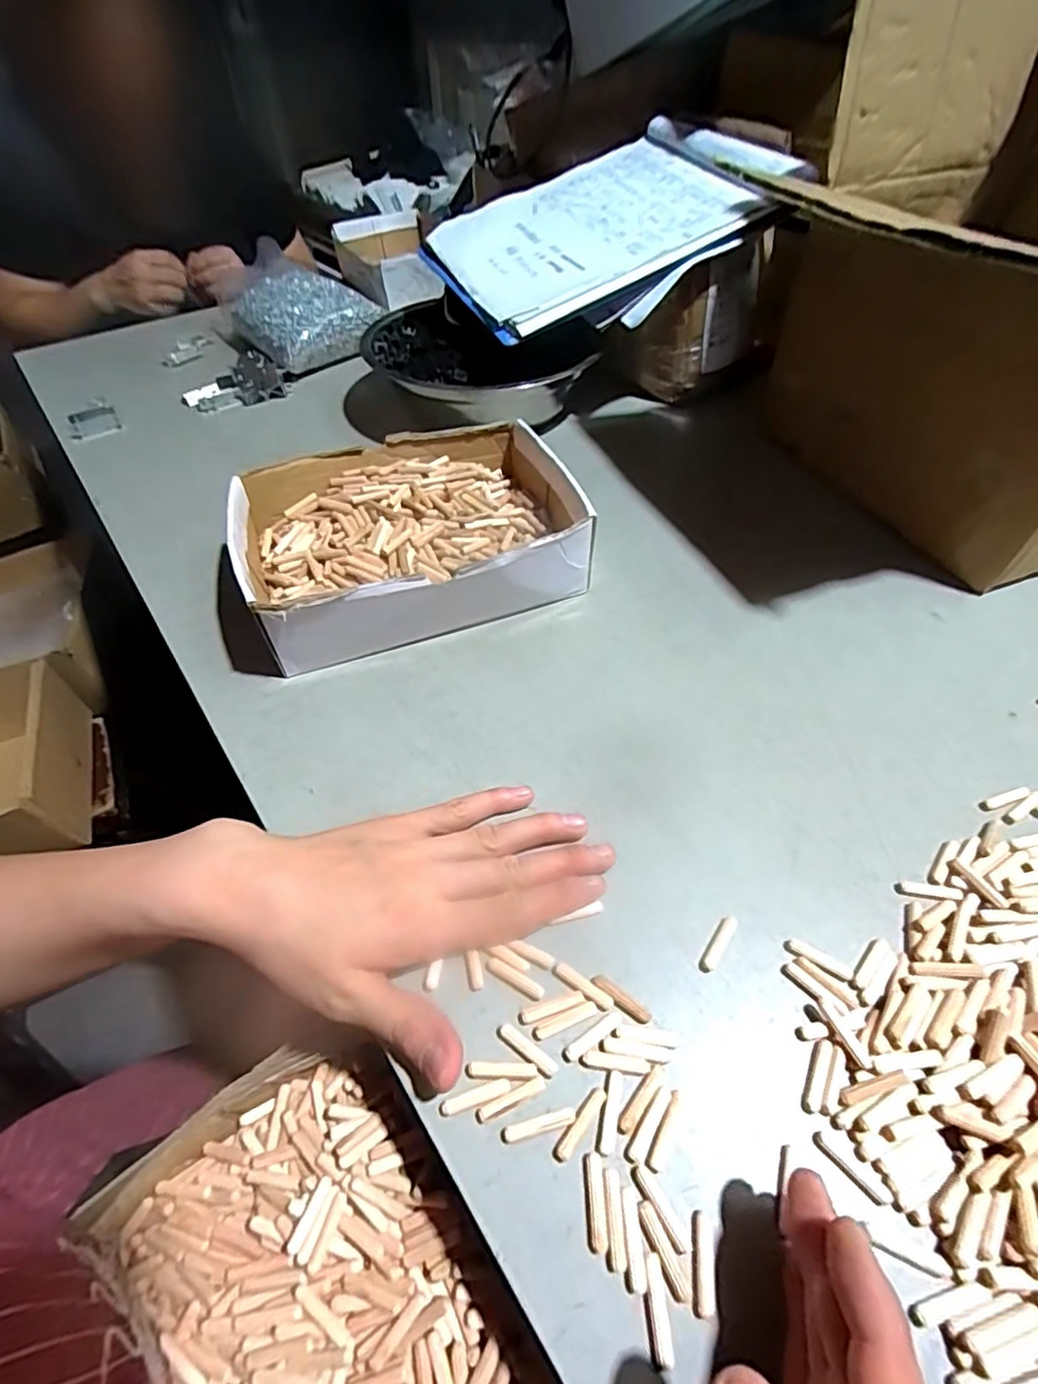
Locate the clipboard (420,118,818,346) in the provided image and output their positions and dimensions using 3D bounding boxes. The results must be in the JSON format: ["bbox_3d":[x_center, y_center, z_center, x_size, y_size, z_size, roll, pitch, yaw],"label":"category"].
[{"bbox_3d":[0.077,-0.451,0.570,0.302,0.026,0.208,-28,64,-4],"label":"clipboard"}]

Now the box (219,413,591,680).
[{"bbox_3d":[-0.081,-0.125,0.467,0.250,0.064,0.193,-16,52,-12],"label":"box"}]

